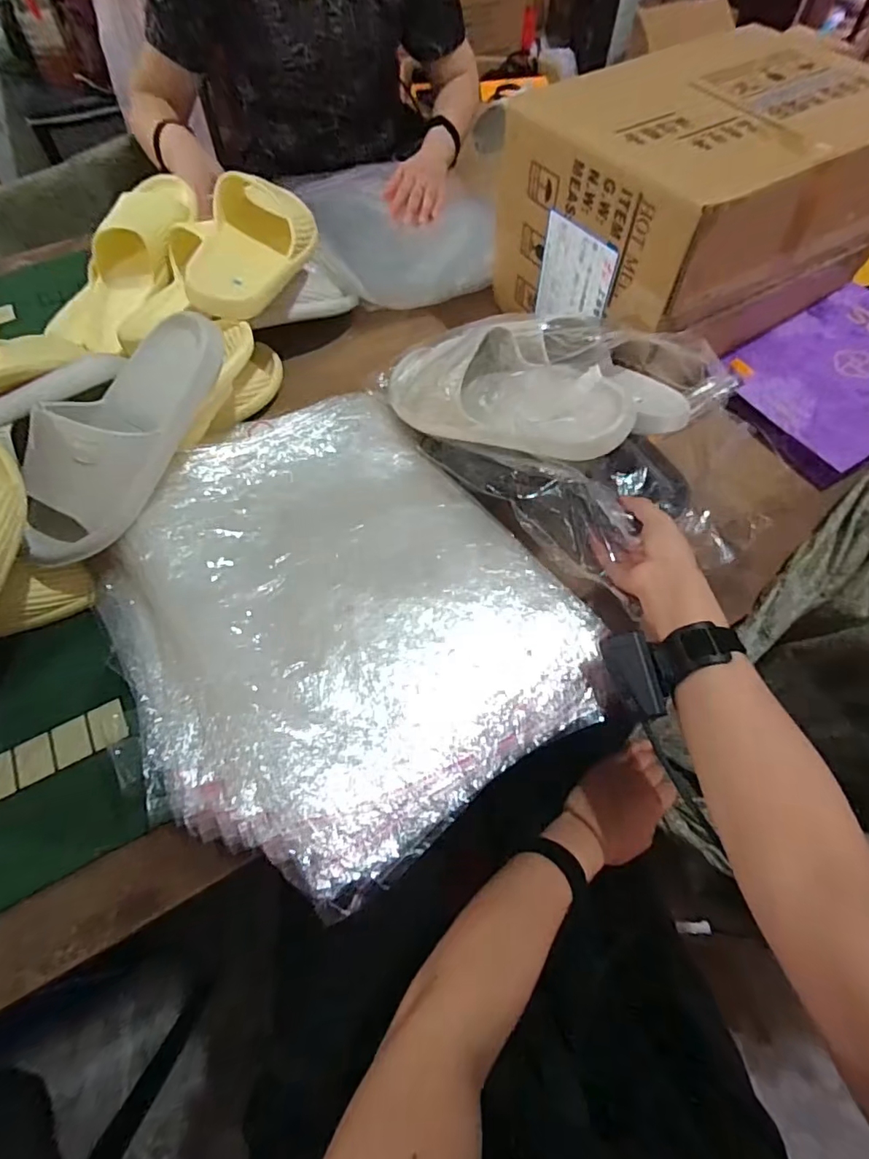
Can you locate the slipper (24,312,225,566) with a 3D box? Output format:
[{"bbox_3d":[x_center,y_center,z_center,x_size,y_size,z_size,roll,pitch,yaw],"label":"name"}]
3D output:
[{"bbox_3d":[-0.286,-0.134,0.484,0.091,0.084,0.262,24,77,12],"label":"slipper"}]

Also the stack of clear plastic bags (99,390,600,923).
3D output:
[{"bbox_3d":[-0.095,0.009,0.483,0.386,0.042,0.445,-31,65,-18],"label":"stack of clear plastic bags"}]

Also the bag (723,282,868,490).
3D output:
[{"bbox_3d":[0.513,-0.251,0.660,0.272,0.037,0.211,-30,66,-7],"label":"bag"}]

